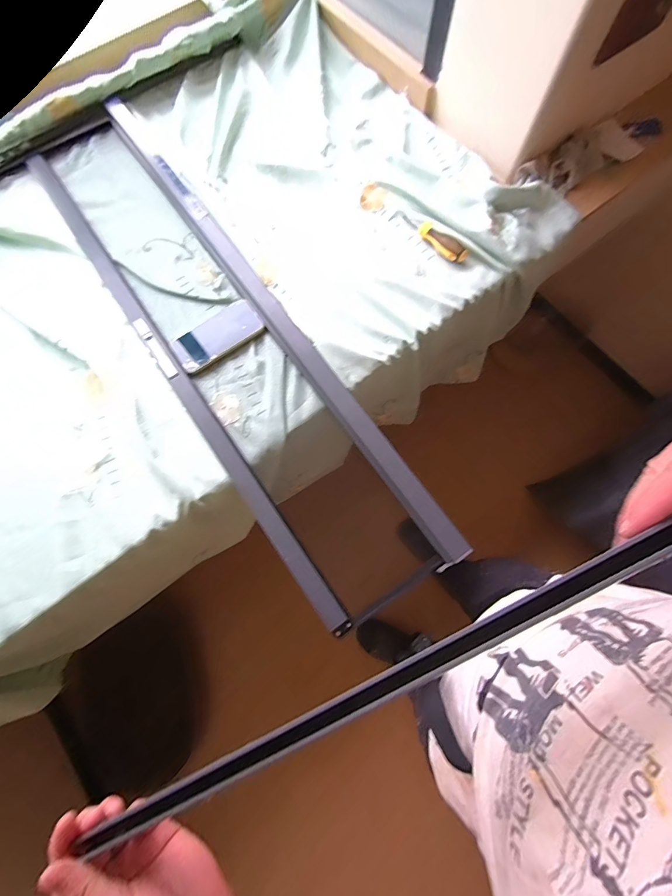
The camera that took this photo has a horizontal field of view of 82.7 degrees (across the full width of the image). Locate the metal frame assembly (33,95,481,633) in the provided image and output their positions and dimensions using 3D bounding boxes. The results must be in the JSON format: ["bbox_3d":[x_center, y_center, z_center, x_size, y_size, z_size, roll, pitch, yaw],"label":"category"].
[{"bbox_3d":[-0.222,-0.224,0.685,0.253,0.052,1.135,-35,77,-9],"label":"metal frame assembly"}]

